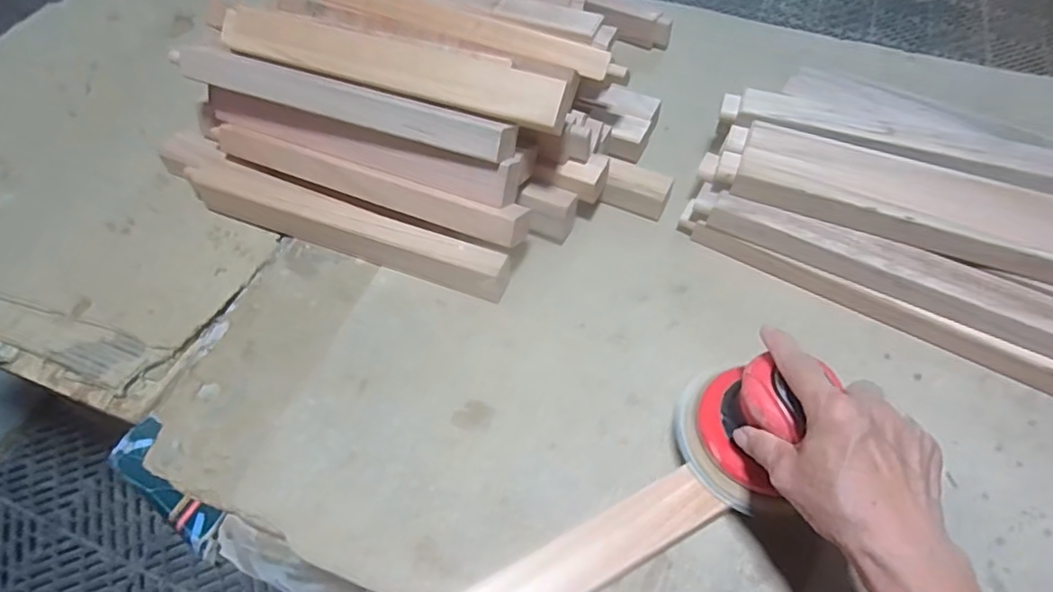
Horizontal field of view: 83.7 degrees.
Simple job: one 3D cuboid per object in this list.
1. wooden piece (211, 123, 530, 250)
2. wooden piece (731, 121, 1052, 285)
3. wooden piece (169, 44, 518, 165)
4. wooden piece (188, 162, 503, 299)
[{"bbox_3d":[-0.161,-0.109,0.555,0.336,0.031,0.036,18,58,11],"label":"wooden piece"},{"bbox_3d":[0.352,-0.081,0.509,0.323,0.029,0.084,19,58,12],"label":"wooden piece"},{"bbox_3d":[-0.168,-0.175,0.530,0.327,0.032,0.034,18,58,11],"label":"wooden piece"},{"bbox_3d":[-0.181,-0.068,0.574,0.345,0.041,0.042,19,59,13],"label":"wooden piece"}]

